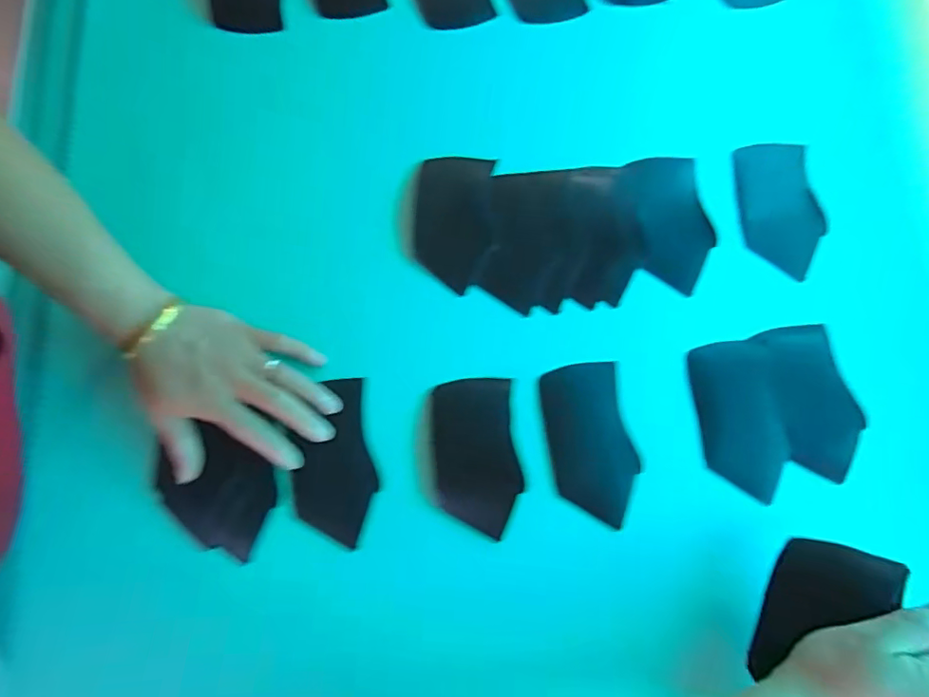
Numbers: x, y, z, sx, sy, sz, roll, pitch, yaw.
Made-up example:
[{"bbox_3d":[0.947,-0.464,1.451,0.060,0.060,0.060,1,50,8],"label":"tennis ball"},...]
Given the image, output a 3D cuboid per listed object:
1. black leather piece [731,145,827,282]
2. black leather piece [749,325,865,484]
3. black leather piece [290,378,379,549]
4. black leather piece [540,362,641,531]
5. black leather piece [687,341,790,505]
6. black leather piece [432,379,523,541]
[{"bbox_3d":[0.287,-0.127,0.487,0.069,0.006,0.125,-1,80,6],"label":"black leather piece"},{"bbox_3d":[0.291,0.043,0.443,0.062,0.013,0.125,-9,77,-4],"label":"black leather piece"},{"bbox_3d":[-0.105,0.090,0.427,0.062,0.007,0.125,-6,80,-9],"label":"black leather piece"},{"bbox_3d":[0.103,0.076,0.435,0.066,0.004,0.125,-9,77,-4],"label":"black leather piece"},{"bbox_3d":[0.229,0.058,0.445,0.068,0.005,0.126,-5,77,-3],"label":"black leather piece"},{"bbox_3d":[0.009,0.086,0.430,0.066,0.009,0.119,-5,81,5],"label":"black leather piece"}]

